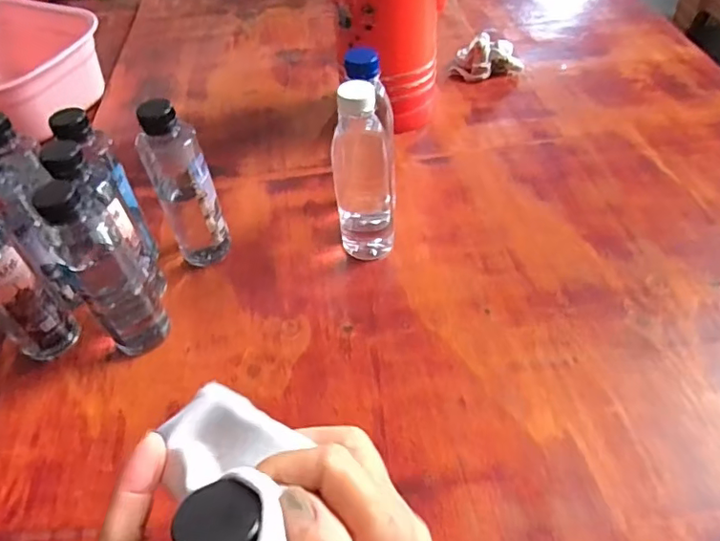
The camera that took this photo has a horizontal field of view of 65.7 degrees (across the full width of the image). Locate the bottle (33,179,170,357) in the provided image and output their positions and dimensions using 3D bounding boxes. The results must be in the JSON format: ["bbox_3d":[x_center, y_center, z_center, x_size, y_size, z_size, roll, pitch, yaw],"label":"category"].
[{"bbox_3d":[-0.219,0.001,0.480,0.052,0.177,0.049,-29,51,-18],"label":"bottle"}]

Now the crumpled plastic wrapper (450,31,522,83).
[{"bbox_3d":[0.181,-0.314,0.815,0.098,0.045,0.066,-13,48,-5],"label":"crumpled plastic wrapper"}]

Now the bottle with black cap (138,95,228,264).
[{"bbox_3d":[-0.172,-0.080,0.548,0.052,0.177,0.043,-25,50,-15],"label":"bottle with black cap"}]

